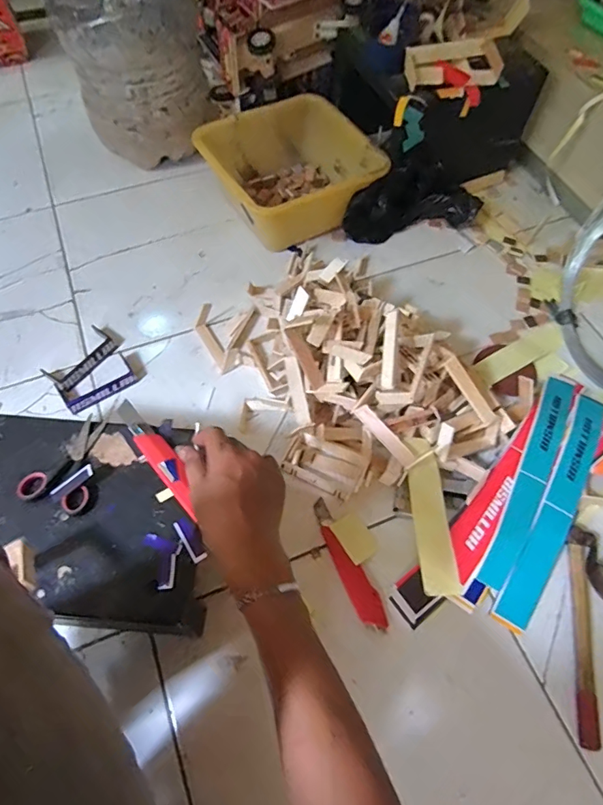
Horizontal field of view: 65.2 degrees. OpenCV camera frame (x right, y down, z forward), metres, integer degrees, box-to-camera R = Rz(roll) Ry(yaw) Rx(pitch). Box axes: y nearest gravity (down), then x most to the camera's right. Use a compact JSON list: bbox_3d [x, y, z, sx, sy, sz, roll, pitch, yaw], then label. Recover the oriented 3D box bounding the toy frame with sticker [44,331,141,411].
[{"bbox_3d":[-0.321,-0.052,0.734,0.126,0.022,0.120,-37,67,-20],"label":"toy frame with sticker"}]

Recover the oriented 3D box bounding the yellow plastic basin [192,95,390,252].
[{"bbox_3d":[-0.006,-0.416,0.859,0.286,0.120,0.251,-27,64,-15],"label":"yellow plastic basin"}]

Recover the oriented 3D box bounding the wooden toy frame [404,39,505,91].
[{"bbox_3d":[0.242,-0.545,0.757,0.152,0.040,0.068,-7,61,-5],"label":"wooden toy frame"}]

